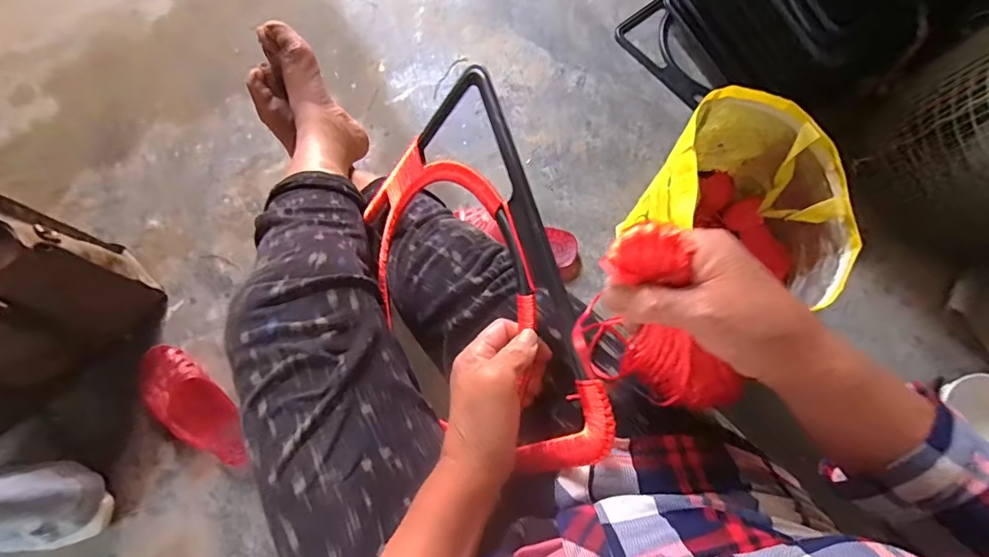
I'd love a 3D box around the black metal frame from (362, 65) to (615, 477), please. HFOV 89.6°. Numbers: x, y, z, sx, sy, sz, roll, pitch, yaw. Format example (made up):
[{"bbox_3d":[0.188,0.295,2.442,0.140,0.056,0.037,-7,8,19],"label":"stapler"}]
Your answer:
[{"bbox_3d":[-0.037,0.017,0.463,0.158,0.219,0.331,-17,74,-4],"label":"black metal frame"}]

